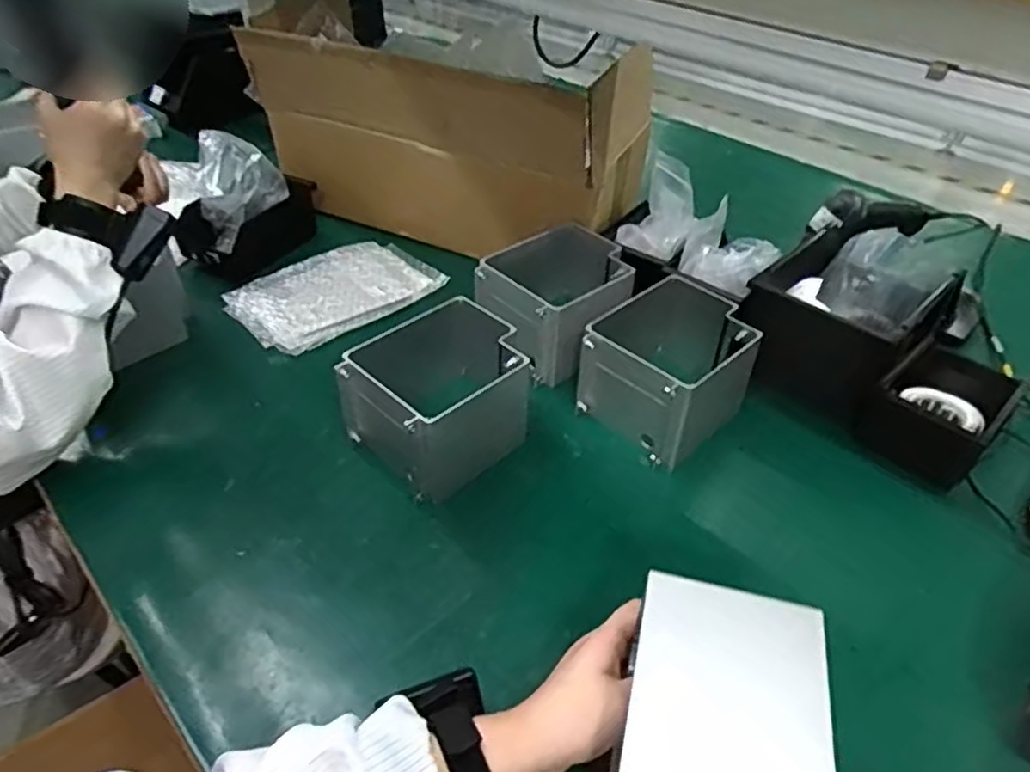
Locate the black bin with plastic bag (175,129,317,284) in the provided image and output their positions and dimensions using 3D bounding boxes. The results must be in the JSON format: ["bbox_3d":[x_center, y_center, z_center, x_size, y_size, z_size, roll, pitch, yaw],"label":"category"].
[{"bbox_3d":[-0.356,-0.245,0.906,0.090,0.155,0.169,21,45,22],"label":"black bin with plastic bag"}]

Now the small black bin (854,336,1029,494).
[{"bbox_3d":[0.419,0.023,0.679,0.115,0.062,0.108,-30,50,-31],"label":"small black bin"}]

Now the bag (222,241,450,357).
[{"bbox_3d":[-0.227,-0.121,0.870,0.156,0.020,0.244,33,50,32],"label":"bag"}]

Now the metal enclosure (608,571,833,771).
[{"bbox_3d":[0.111,0.217,0.396,0.102,0.114,0.156,10,42,11],"label":"metal enclosure"}]

